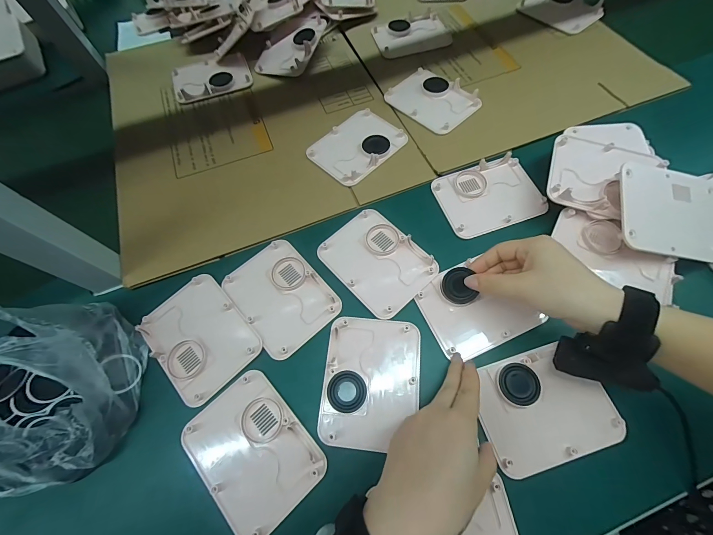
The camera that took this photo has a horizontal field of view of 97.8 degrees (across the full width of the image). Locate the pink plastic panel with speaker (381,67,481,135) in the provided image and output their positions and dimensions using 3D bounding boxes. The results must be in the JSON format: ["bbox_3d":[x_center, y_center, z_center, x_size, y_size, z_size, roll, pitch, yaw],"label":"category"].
[{"bbox_3d":[0.115,-0.256,0.474,0.097,0.013,0.122,-40,69,-14],"label":"pink plastic panel with speaker"}]

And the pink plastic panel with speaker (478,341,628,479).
[{"bbox_3d":[0.181,0.133,0.302,0.122,0.009,0.096,-17,65,-4],"label":"pink plastic panel with speaker"}]

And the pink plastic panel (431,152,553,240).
[{"bbox_3d":[0.171,-0.092,0.401,0.123,0.010,0.095,-17,65,-4],"label":"pink plastic panel"}]

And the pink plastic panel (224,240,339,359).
[{"bbox_3d":[-0.088,0.031,0.362,0.093,0.007,0.124,-40,72,-13],"label":"pink plastic panel"}]

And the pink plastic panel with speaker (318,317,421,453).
[{"bbox_3d":[0.016,0.114,0.319,0.096,0.008,0.123,5,65,6],"label":"pink plastic panel with speaker"}]

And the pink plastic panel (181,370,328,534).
[{"bbox_3d":[-0.100,0.176,0.298,0.095,0.008,0.124,-41,69,-15],"label":"pink plastic panel"}]

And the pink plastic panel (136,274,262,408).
[{"bbox_3d":[-0.174,0.074,0.344,0.094,0.008,0.124,-40,69,-14],"label":"pink plastic panel"}]

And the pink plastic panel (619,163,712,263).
[{"bbox_3d":[0.337,-0.059,0.334,0.122,0.007,0.097,7,80,-11],"label":"pink plastic panel"}]

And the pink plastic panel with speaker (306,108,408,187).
[{"bbox_3d":[0.001,-0.176,0.441,0.123,0.013,0.093,-42,70,-15],"label":"pink plastic panel with speaker"}]

